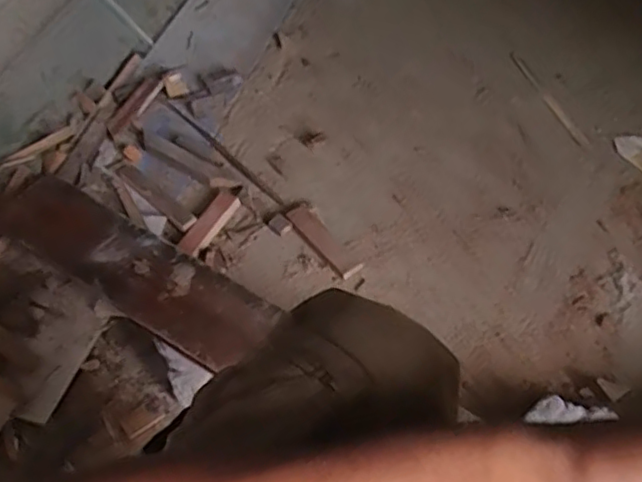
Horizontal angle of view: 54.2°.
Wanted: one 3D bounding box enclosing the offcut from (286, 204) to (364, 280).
[{"bbox_3d":[0.004,-0.001,0.958,0.042,0.013,0.155,-32,56,-20],"label":"offcut"}]

